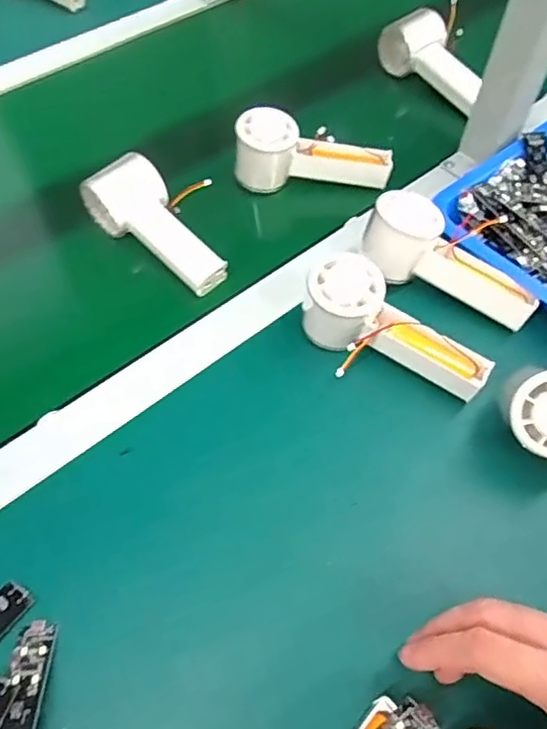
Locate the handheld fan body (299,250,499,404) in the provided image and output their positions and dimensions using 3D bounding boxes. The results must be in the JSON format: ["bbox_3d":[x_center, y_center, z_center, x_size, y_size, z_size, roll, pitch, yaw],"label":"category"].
[{"bbox_3d":[0.090,-0.024,0.438,0.149,0.058,0.052,33,62,4],"label":"handheld fan body"}]

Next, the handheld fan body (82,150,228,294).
[{"bbox_3d":[-0.100,-0.119,0.508,0.143,0.044,0.058,45,66,8],"label":"handheld fan body"}]

